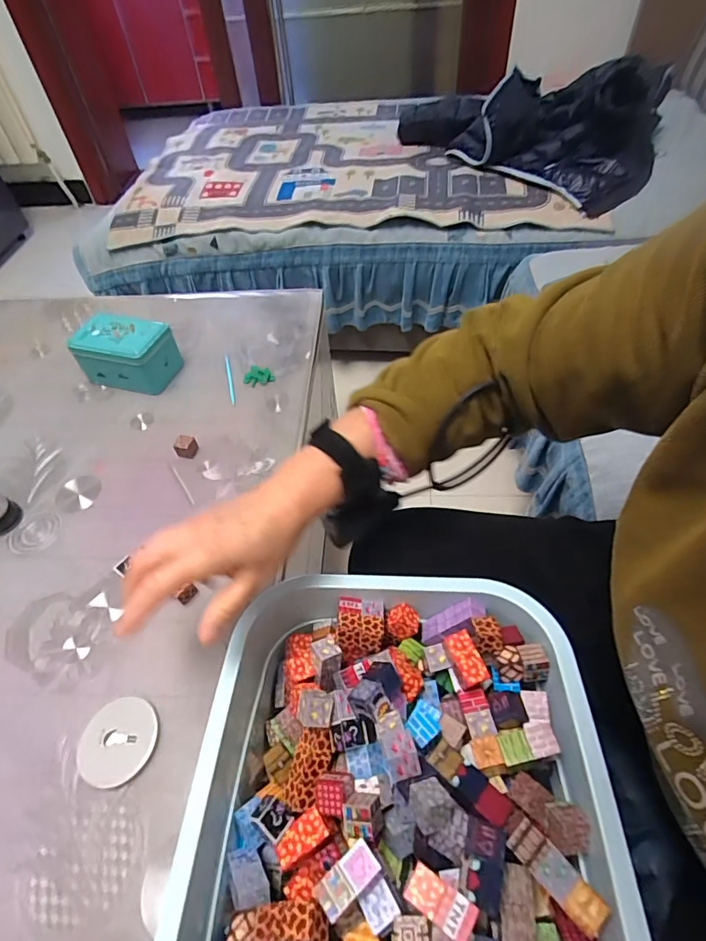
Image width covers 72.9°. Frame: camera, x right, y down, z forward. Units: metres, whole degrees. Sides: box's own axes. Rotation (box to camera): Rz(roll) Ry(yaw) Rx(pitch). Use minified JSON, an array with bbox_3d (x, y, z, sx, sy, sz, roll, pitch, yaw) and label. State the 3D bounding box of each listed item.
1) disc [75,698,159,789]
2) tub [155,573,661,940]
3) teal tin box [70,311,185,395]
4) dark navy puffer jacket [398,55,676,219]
[{"bbox_3d":[-0.200,0.229,0.406,0.063,0.007,0.065,-2,50,2],"label":"disc"},{"bbox_3d":[0.025,0.258,0.337,0.306,0.098,0.370,0,50,3],"label":"tub"},{"bbox_3d":[-0.324,-0.168,0.689,0.131,0.079,0.078,10,51,11],"label":"teal tin box"},{"bbox_3d":[0.402,-0.813,1.106,0.295,0.184,0.607,-38,58,-24],"label":"dark navy puffer jacket"}]

